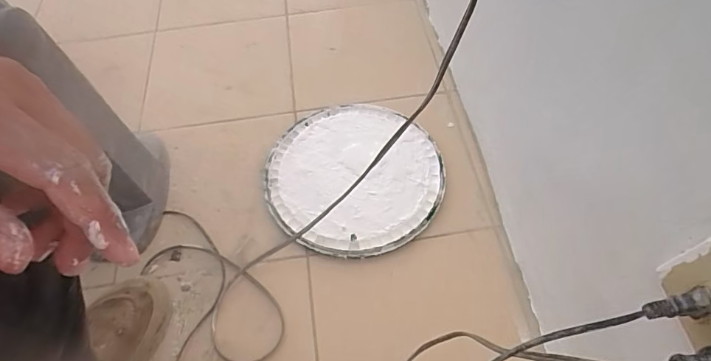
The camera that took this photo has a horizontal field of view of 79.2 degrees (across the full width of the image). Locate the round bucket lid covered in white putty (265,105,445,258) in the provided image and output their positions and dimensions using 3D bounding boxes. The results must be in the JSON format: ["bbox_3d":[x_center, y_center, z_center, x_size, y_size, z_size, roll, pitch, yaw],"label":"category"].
[{"bbox_3d":[-0.004,-0.014,0.744,0.283,0.026,0.297,-2,58,3],"label":"round bucket lid covered in white putty"}]

